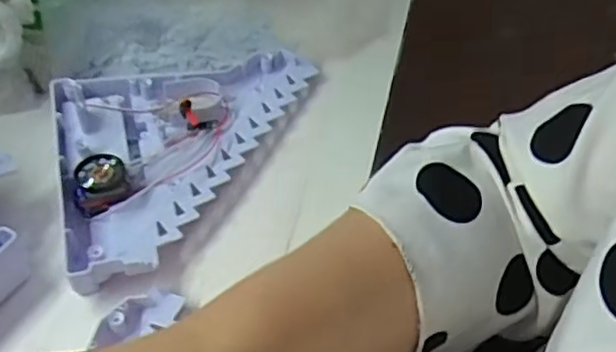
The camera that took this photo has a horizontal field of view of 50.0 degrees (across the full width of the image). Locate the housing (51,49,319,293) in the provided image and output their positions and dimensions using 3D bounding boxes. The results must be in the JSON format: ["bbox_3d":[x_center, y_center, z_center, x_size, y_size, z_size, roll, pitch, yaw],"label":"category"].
[{"bbox_3d":[-0.091,-0.026,0.382,0.113,0.027,0.184,24,55,19],"label":"housing"}]

